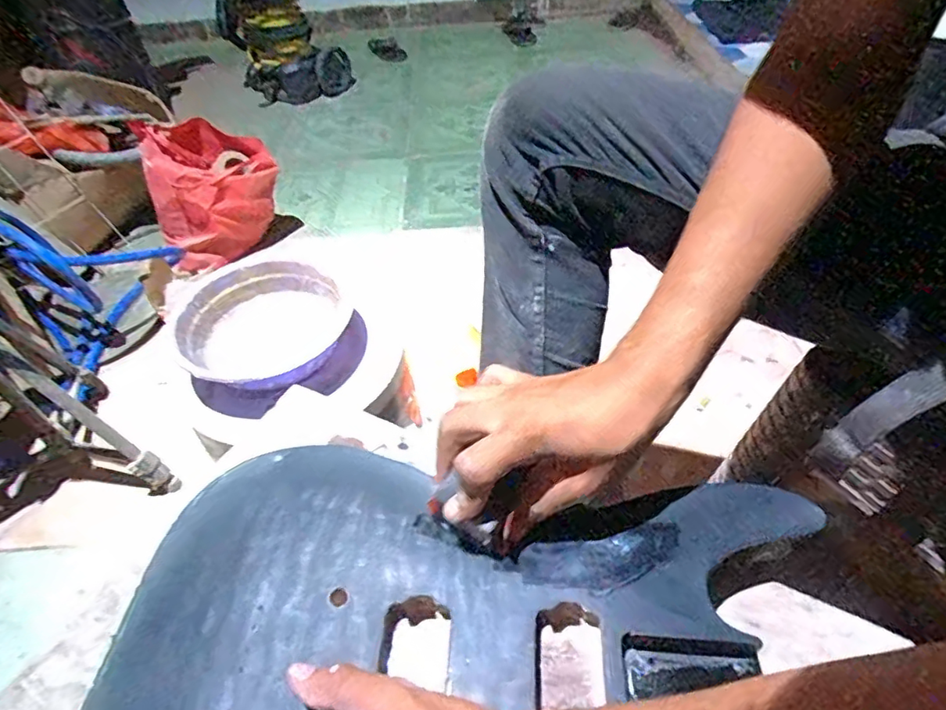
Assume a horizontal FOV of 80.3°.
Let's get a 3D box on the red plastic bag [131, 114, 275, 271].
[{"bbox_3d":[-0.616,-0.391,1.319,0.282,0.285,0.217,-30,51,-22],"label":"red plastic bag"}]

